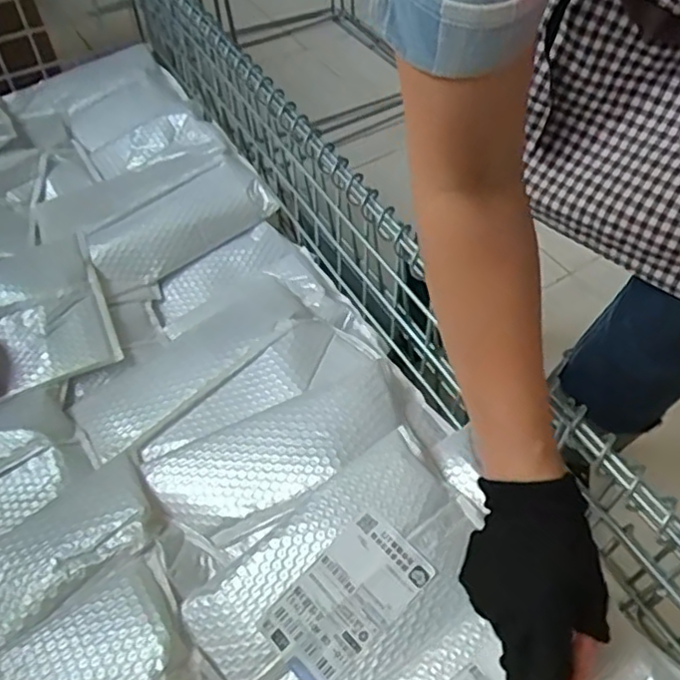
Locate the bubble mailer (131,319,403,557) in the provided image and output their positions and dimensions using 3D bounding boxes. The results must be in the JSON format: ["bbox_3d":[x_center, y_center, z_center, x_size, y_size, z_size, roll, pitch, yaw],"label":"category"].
[{"bbox_3d":[-0.063,0.078,0.616,0.245,0.043,0.172,-34,59,-24],"label":"bubble mailer"}]

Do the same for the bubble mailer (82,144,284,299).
[{"bbox_3d":[-0.207,-0.151,0.818,0.236,0.025,0.100,-34,78,-12],"label":"bubble mailer"}]

